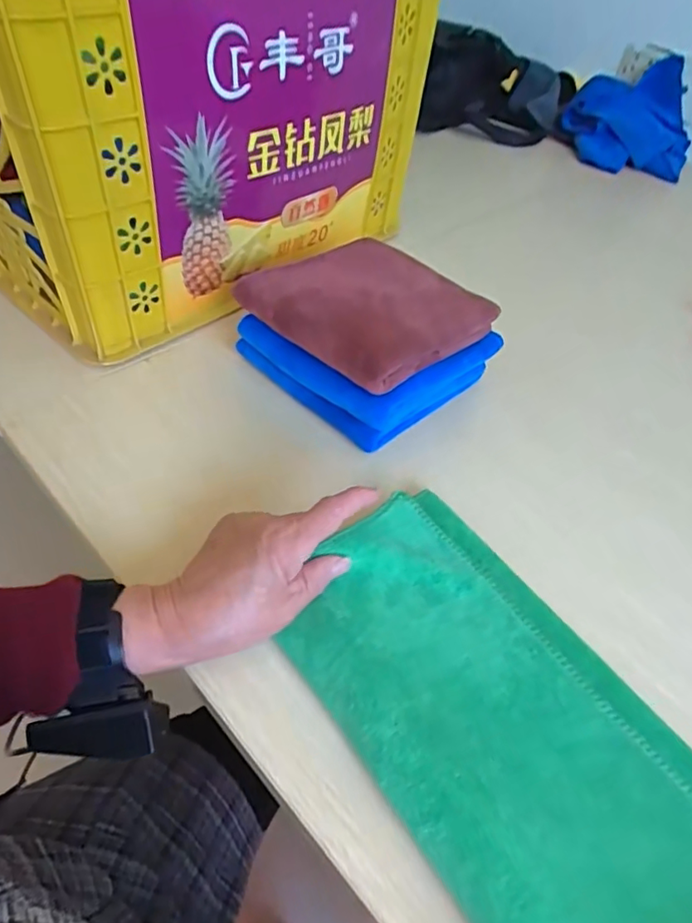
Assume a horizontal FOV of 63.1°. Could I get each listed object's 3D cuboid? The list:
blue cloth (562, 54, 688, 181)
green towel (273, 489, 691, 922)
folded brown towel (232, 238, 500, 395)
[{"bbox_3d":[0.513,-0.618,1.012,0.226,0.118,0.215,18,49,9],"label":"blue cloth"},{"bbox_3d":[0.099,0.152,0.316,0.166,0.024,0.316,-26,56,-26],"label":"green towel"},{"bbox_3d":[0.018,-0.143,0.494,0.163,0.028,0.175,-31,56,-30],"label":"folded brown towel"}]

